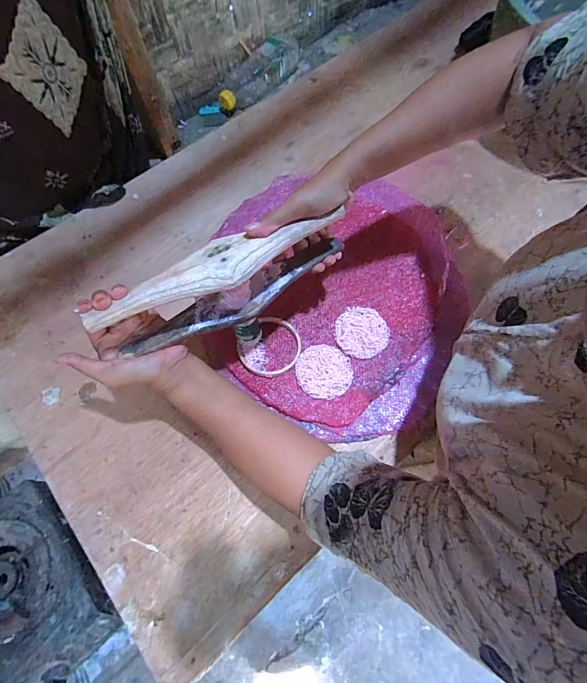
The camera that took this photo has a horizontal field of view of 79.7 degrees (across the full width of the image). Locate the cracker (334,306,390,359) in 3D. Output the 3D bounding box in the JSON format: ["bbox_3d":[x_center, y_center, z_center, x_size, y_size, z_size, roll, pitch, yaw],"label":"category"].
[{"bbox_3d":[0.098,-0.014,0.501,0.074,0.010,0.077,-1,70,2],"label":"cracker"}]

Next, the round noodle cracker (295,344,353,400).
[{"bbox_3d":[0.042,0.039,0.481,0.076,0.010,0.074,-1,70,2],"label":"round noodle cracker"}]

